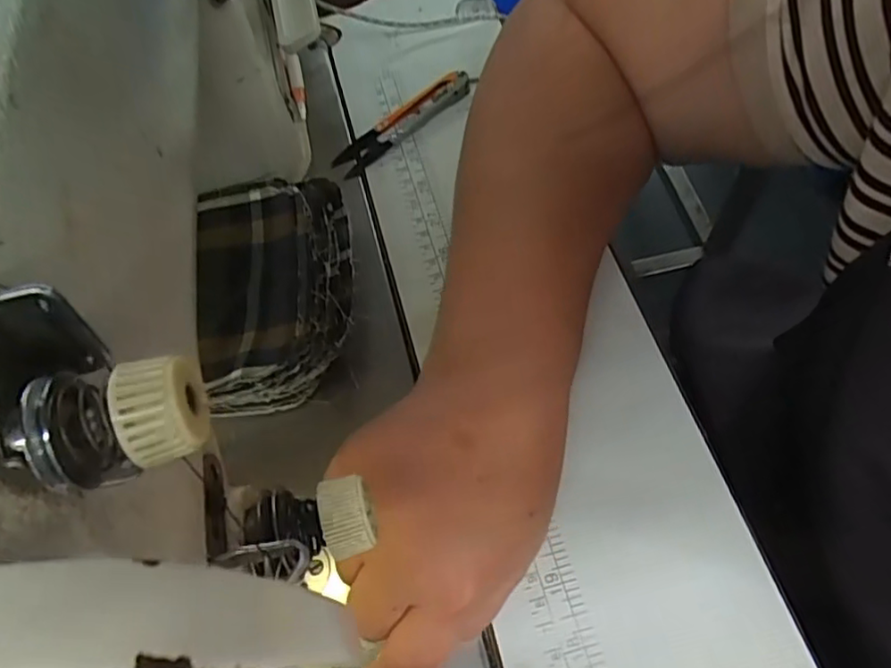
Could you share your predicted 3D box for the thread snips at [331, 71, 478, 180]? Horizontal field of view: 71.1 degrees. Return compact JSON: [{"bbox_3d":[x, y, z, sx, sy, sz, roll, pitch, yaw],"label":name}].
[{"bbox_3d":[-0.026,-0.134,0.392,0.100,0.018,0.021,-38,65,-15],"label":"thread snips"}]

